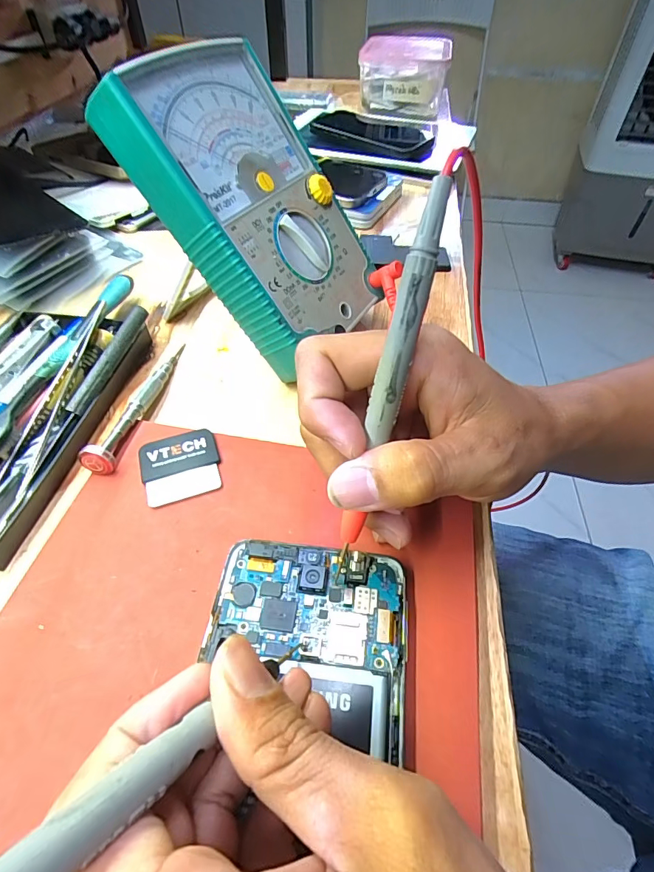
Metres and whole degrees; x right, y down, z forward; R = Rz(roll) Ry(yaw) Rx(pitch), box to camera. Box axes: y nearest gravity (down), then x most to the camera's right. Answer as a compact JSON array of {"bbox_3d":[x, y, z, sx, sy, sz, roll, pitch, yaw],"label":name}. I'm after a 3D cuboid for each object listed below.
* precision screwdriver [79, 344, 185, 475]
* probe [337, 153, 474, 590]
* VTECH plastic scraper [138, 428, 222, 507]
[{"bbox_3d":[-0.111,-0.024,0.253,0.016,0.018,0.108,4,50,4],"label":"precision screwdriver"},{"bbox_3d":[0.021,-0.012,0.155,0.010,0.155,0.011,19,24,16],"label":"probe"},{"bbox_3d":[-0.076,0.015,0.227,0.039,0.004,0.042,-16,51,-13],"label":"VTECH plastic scraper"}]

